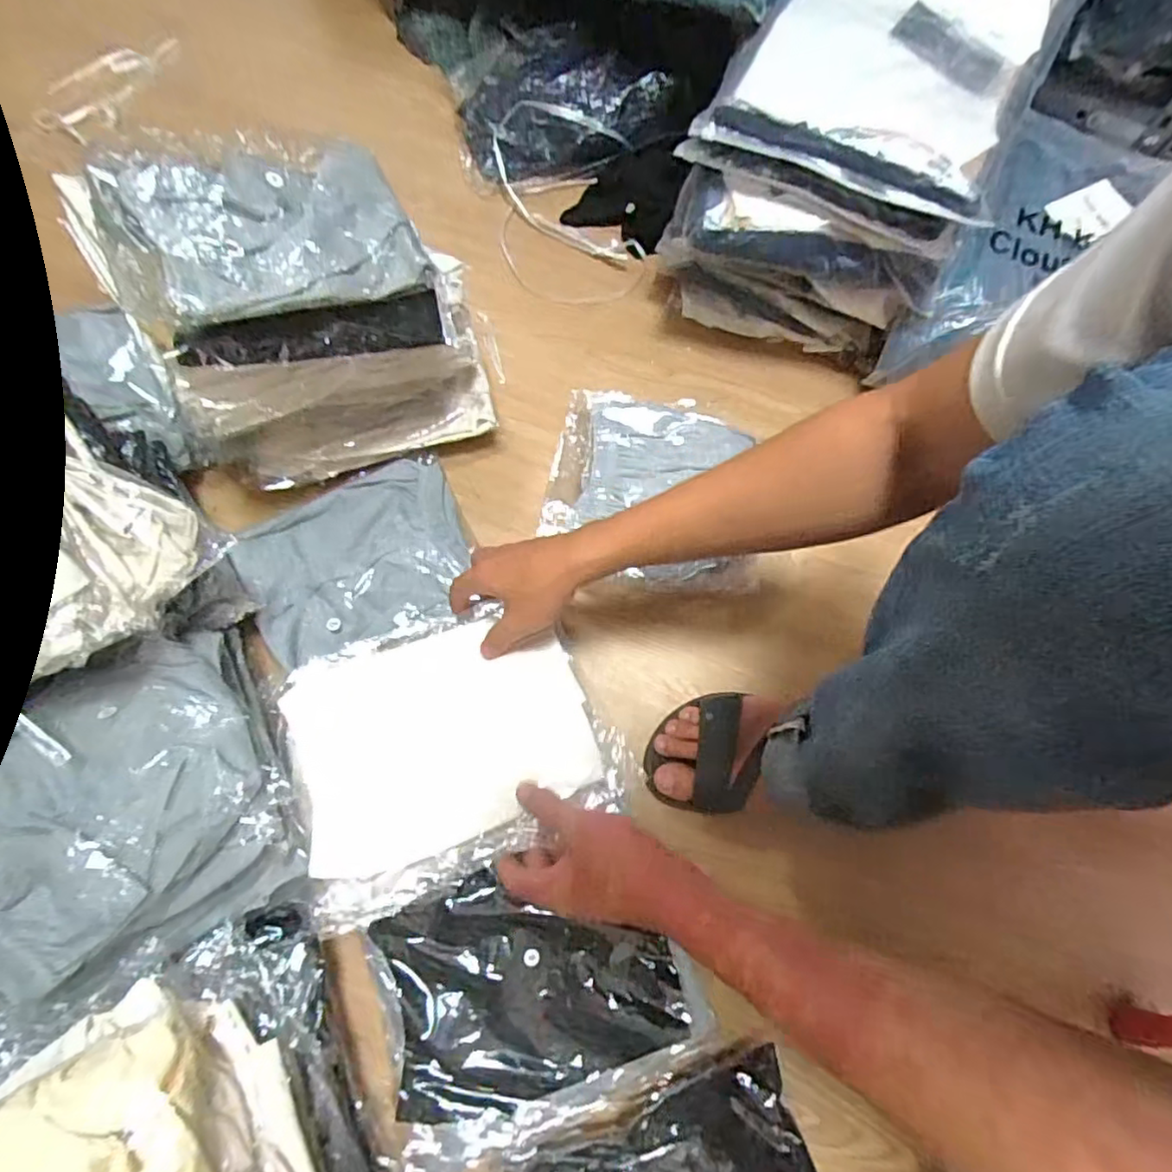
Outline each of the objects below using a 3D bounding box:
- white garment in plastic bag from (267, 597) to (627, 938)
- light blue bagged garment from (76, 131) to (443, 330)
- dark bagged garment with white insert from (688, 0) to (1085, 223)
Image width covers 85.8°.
[{"bbox_3d":[-0.121,0.126,0.535,0.248,0.025,0.221,-19,58,-11],"label":"white garment in plastic bag"},{"bbox_3d":[-0.245,-0.283,0.492,0.224,0.025,0.177,-20,76,-28],"label":"light blue bagged garment"},{"bbox_3d":[0.286,-0.497,0.579,0.272,0.066,0.295,25,72,6],"label":"dark bagged garment with white insert"}]

